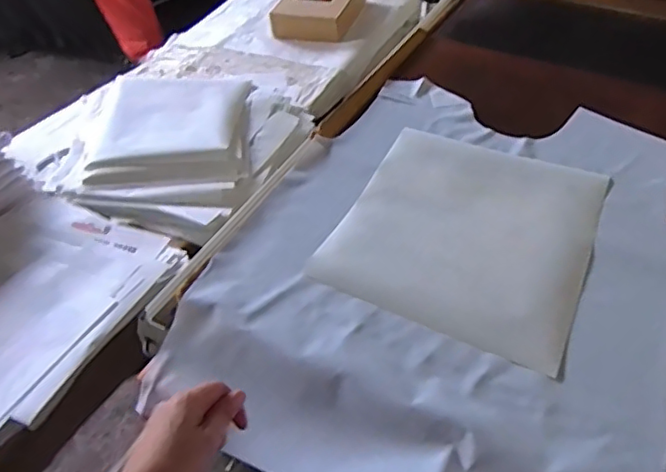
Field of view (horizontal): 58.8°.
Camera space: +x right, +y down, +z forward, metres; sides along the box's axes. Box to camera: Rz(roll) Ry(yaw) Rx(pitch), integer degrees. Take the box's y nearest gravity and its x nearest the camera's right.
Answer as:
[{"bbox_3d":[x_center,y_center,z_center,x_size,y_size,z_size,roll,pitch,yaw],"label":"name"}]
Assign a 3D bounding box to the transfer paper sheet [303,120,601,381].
[{"bbox_3d":[0.179,-0.013,0.788,0.305,0.009,0.345,20,50,20],"label":"transfer paper sheet"}]

